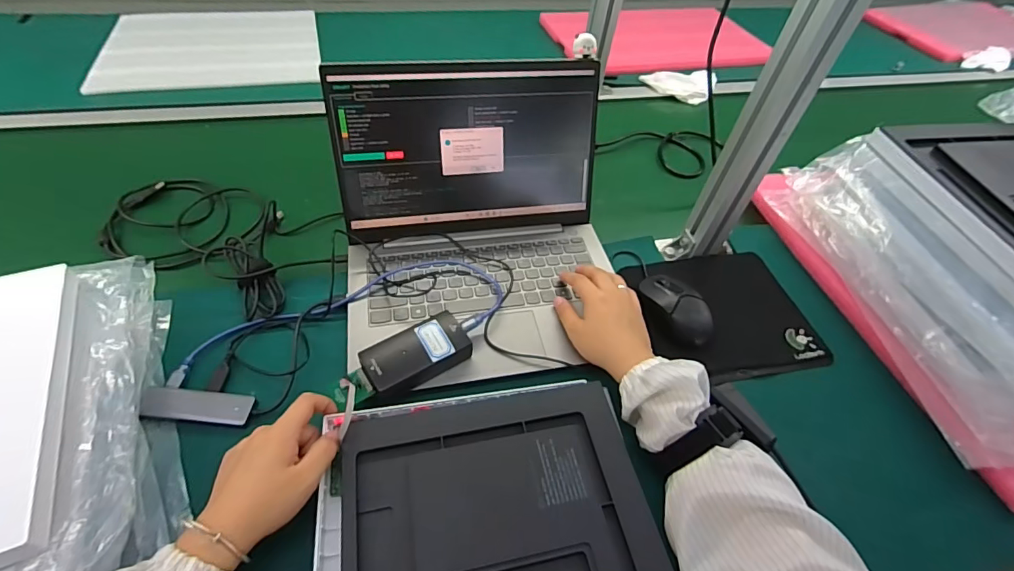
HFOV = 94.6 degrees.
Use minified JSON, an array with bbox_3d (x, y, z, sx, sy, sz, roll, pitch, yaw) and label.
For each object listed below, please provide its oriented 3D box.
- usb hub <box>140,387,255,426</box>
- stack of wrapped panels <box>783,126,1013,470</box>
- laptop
[{"bbox_3d":[-0.299,0.115,0.451,0.106,0.007,0.032,6,50,-1],"label":"usb hub"},{"bbox_3d":[0.597,-0.020,0.550,0.329,0.127,0.405,-1,50,-7],"label":"stack of wrapped panels"},{"bbox_3d":[-0.021,-0.077,0.517,0.320,0.186,0.296,-6,51,-11],"label":"laptop"}]

